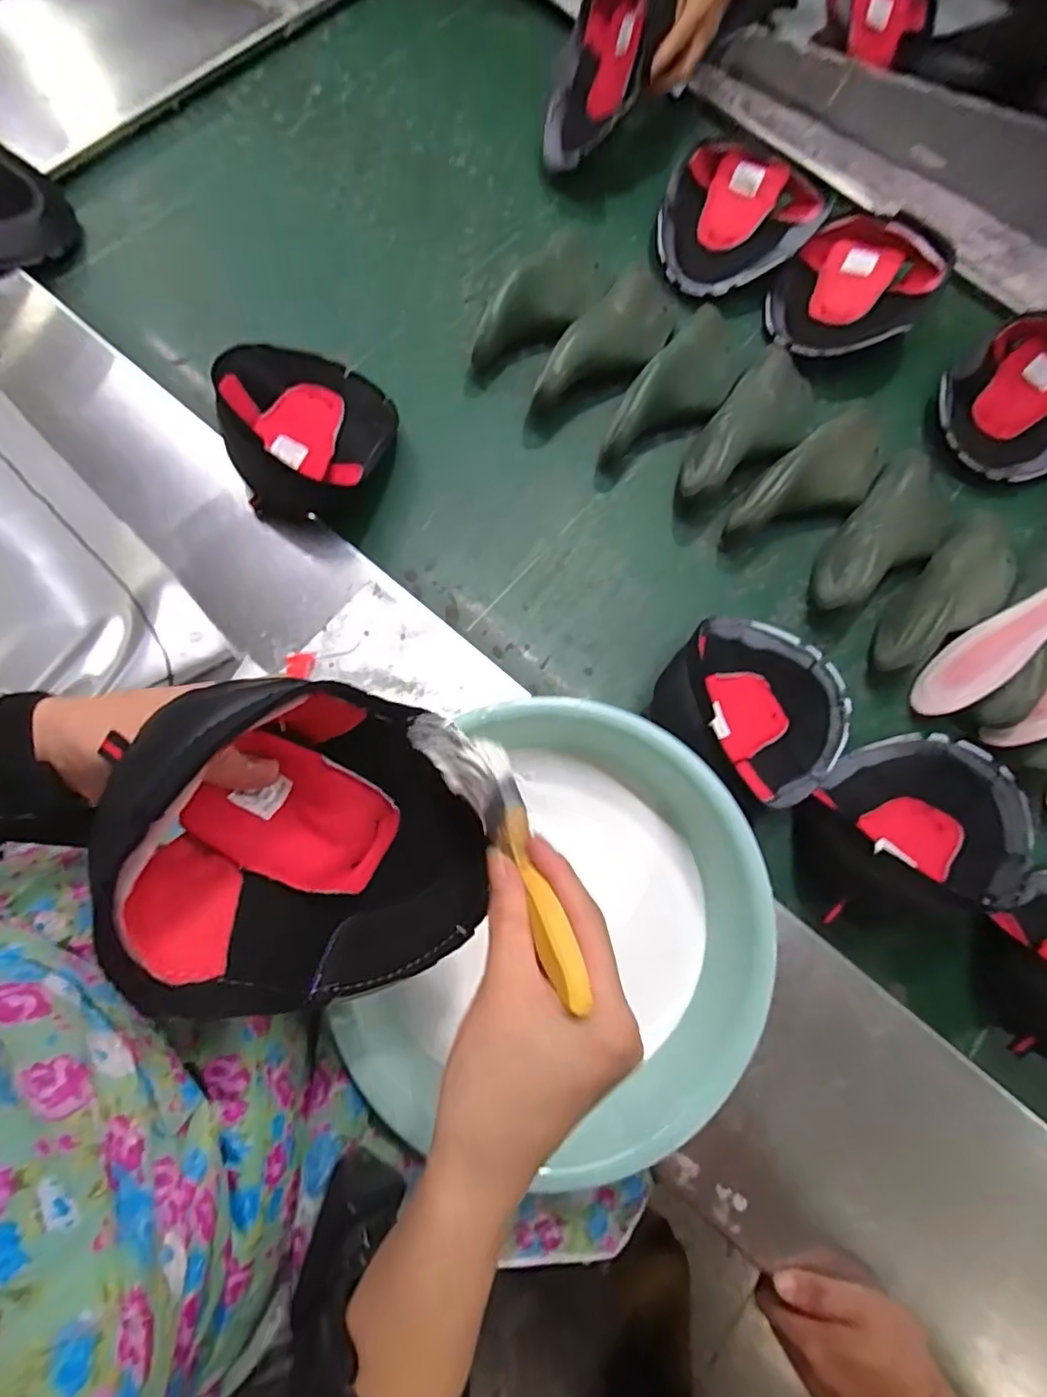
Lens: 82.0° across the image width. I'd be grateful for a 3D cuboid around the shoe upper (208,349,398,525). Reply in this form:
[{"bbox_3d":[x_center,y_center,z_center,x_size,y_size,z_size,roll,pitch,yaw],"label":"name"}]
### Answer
[{"bbox_3d":[-0.208,-0.267,0.605,0.151,0.102,0.181,-8,78,-7],"label":"shoe upper"}]

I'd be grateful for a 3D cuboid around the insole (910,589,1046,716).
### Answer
[{"bbox_3d":[0.486,-0.063,0.598,0.222,0.070,0.008,-39,119,12],"label":"insole"}]

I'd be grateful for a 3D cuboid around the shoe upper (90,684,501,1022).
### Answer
[{"bbox_3d":[-0.107,0.079,0.305,0.158,0.138,0.142,-7,76,-3],"label":"shoe upper"}]

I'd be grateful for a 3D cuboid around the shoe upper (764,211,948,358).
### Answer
[{"bbox_3d":[0.375,-0.469,0.699,0.160,0.066,0.186,39,77,4],"label":"shoe upper"}]

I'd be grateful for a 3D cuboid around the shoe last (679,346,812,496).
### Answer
[{"bbox_3d":[0.247,-0.294,0.647,0.089,0.065,0.219,41,78,9],"label":"shoe last"}]

